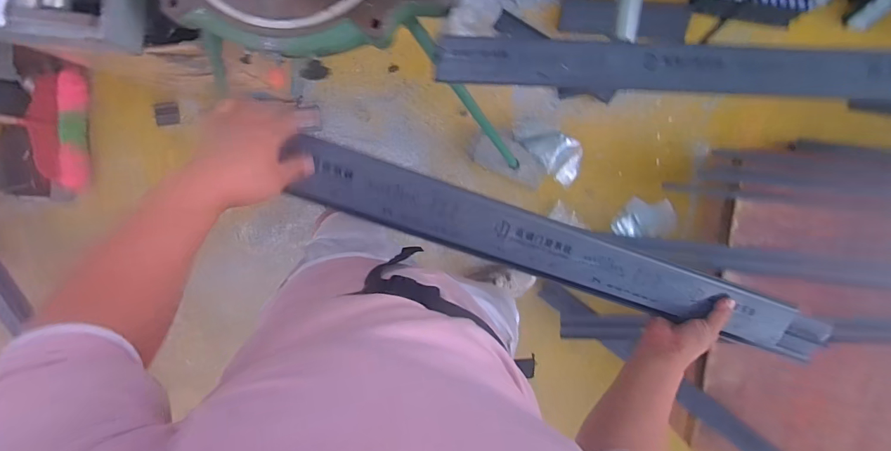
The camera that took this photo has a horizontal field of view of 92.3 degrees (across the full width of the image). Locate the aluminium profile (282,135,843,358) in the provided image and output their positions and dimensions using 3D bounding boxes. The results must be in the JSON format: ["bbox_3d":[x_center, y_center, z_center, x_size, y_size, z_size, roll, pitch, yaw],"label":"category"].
[{"bbox_3d":[0.191,0.050,0.598,0.803,0.028,0.081,18,96,-9],"label":"aluminium profile"}]

